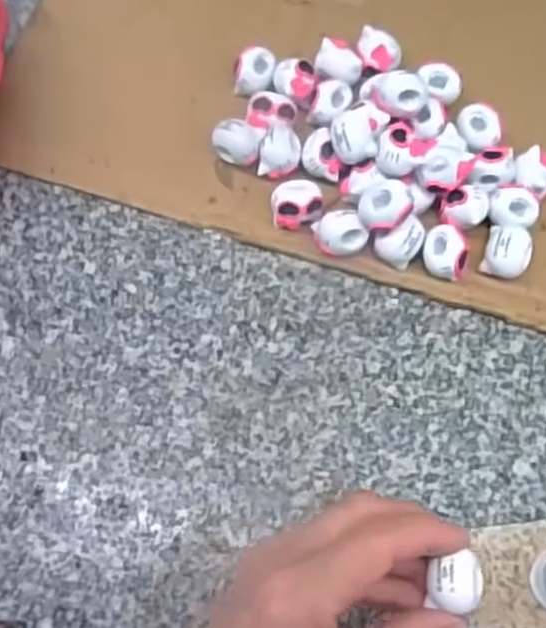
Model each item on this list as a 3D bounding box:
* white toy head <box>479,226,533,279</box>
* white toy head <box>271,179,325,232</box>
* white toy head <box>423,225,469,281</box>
[{"bbox_3d":[0.116,-0.030,0.380,0.022,0.020,0.025,15,71,2],"label":"white toy head"},{"bbox_3d":[0.012,-0.055,0.385,0.025,0.021,0.021,-7,72,-5],"label":"white toy head"},{"bbox_3d":[0.084,-0.029,0.378,0.021,0.022,0.025,-40,77,-14],"label":"white toy head"}]

